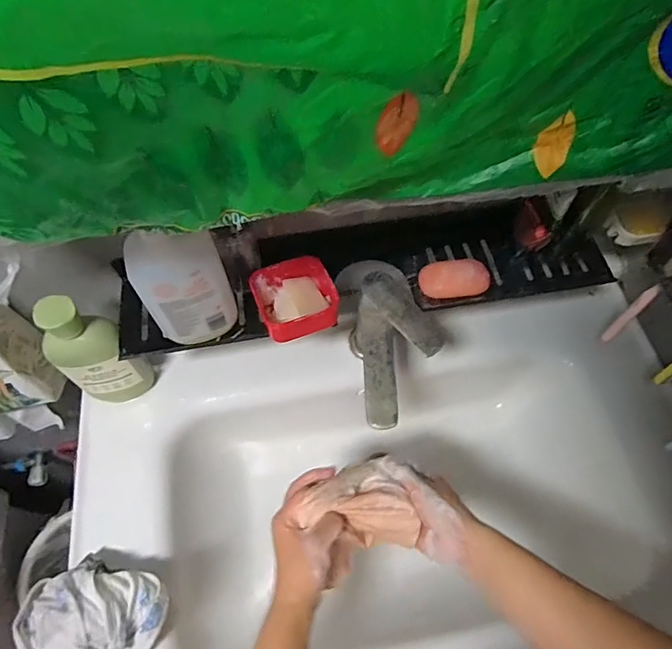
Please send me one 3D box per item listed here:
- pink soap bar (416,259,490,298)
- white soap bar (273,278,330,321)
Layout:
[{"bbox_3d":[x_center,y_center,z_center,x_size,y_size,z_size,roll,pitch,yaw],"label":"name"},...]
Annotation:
[{"bbox_3d":[0.144,-0.055,0.572,0.083,0.019,0.046,-11,62,-6],"label":"pink soap bar"},{"bbox_3d":[-0.044,-0.032,0.553,0.058,0.019,0.060,-17,63,-9],"label":"white soap bar"}]

